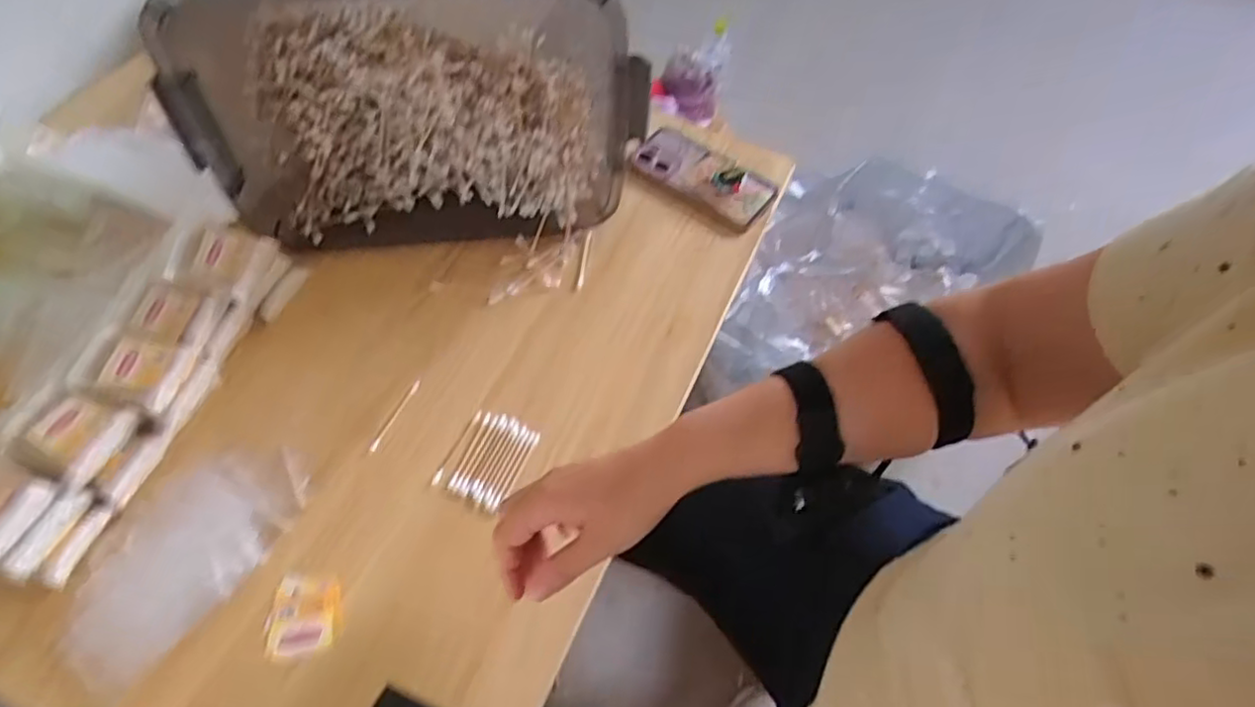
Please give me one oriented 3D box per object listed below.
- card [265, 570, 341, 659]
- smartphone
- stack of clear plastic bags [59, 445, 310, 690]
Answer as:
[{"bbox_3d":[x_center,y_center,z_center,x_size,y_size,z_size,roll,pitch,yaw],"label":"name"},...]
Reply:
[{"bbox_3d":[-0.240,0.192,0.490,0.052,0.004,0.058,-10,60,-9],"label":"card"},{"bbox_3d":[0.089,-0.207,0.747,0.161,0.011,0.070,32,62,16],"label":"smartphone"},{"bbox_3d":[-0.339,0.144,0.506,0.105,0.015,0.185,34,63,17],"label":"stack of clear plastic bags"}]

